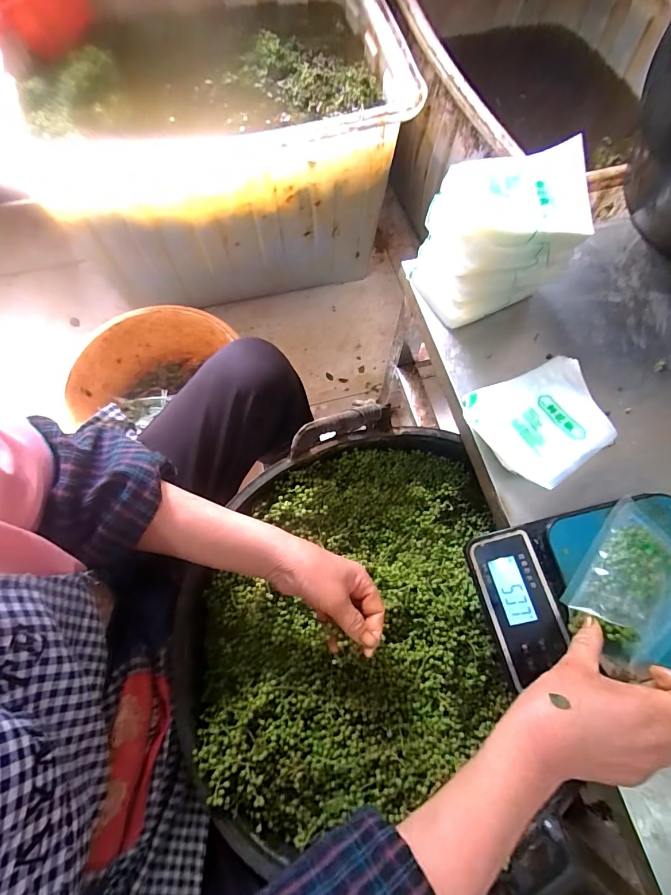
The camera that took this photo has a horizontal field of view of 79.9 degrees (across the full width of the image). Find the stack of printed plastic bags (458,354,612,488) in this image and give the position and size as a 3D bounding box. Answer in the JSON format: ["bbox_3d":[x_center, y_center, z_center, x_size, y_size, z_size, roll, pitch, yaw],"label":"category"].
[{"bbox_3d":[0.233,-0.026,0.465,0.143,0.042,0.128,-24,72,-8],"label":"stack of printed plastic bags"}]

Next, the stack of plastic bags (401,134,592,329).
[{"bbox_3d":[0.189,-0.246,0.489,0.154,0.155,0.122,-13,71,-5],"label":"stack of plastic bags"}]

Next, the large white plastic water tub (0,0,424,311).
[{"bbox_3d":[-0.238,-0.703,0.958,0.712,0.432,0.690,0,70,0],"label":"large white plastic water tub"}]

